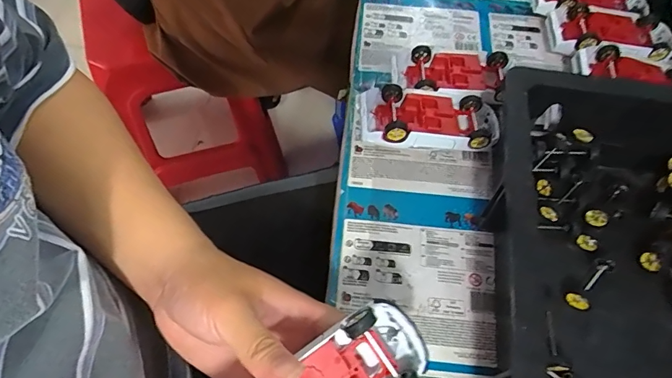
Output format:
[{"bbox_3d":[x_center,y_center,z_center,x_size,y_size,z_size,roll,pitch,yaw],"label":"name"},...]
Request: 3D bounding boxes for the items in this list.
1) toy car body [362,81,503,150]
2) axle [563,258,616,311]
[{"bbox_3d":[0.087,-0.064,0.406,0.129,0.037,0.063,2,60,0],"label":"toy car body"},{"bbox_3d":[0.200,0.072,0.334,0.052,0.013,0.017,-39,68,-20],"label":"axle"}]

